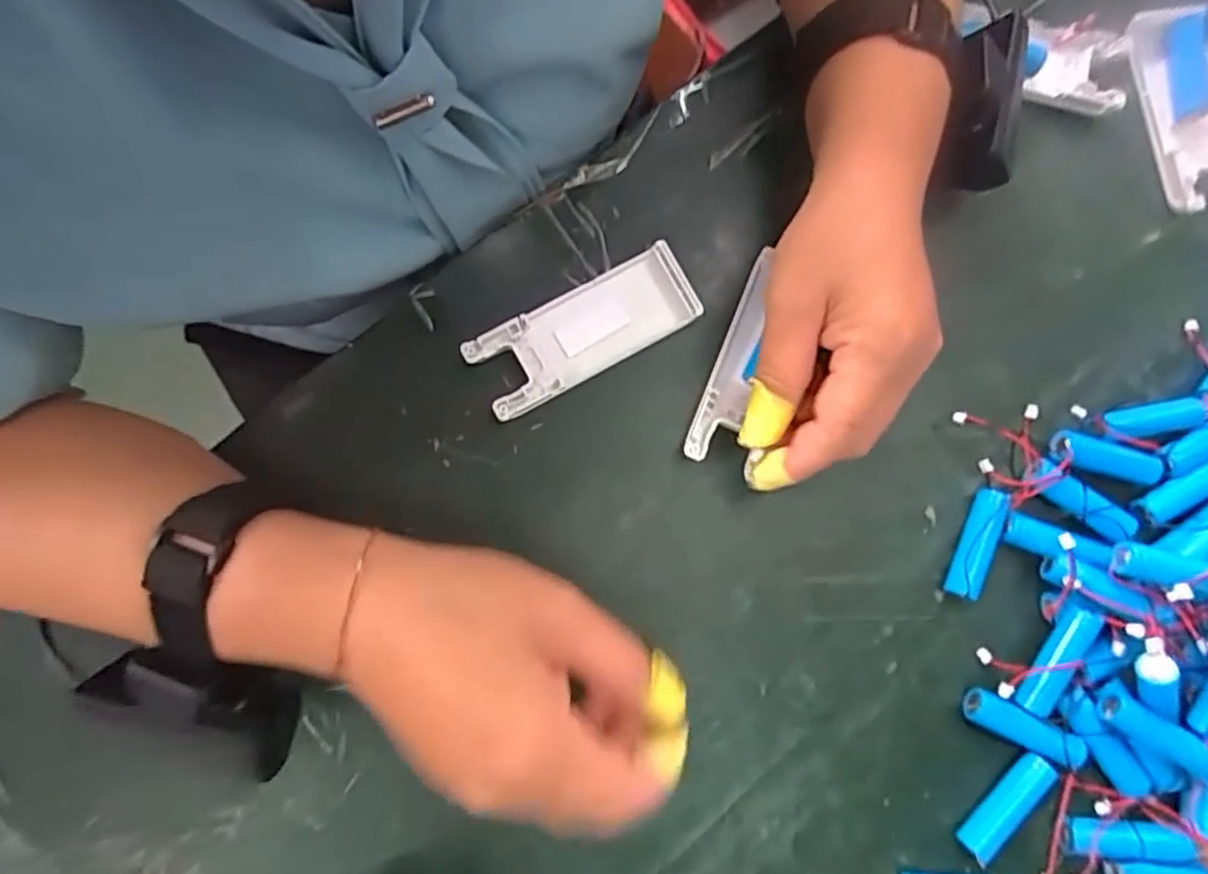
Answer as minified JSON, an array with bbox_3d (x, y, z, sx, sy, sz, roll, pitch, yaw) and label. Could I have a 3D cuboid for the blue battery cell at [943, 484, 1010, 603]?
[{"bbox_3d":[0.170,0.048,0.317,0.014,0.015,0.051,26,82,2],"label":"blue battery cell"}]

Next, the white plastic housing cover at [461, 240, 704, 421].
[{"bbox_3d":[-0.010,-0.050,0.324,0.104,0.012,0.041,-29,84,-6],"label":"white plastic housing cover"}]

